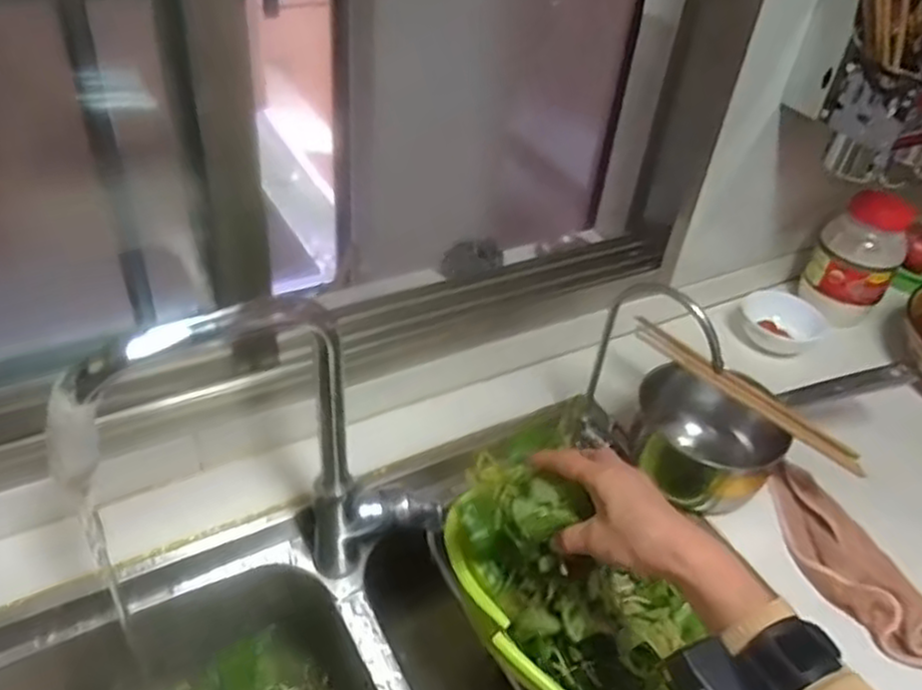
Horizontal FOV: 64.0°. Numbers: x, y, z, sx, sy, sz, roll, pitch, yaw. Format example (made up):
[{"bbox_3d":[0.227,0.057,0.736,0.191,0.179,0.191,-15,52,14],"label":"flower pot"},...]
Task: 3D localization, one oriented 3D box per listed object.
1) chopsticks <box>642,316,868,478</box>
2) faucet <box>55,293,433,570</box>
[{"bbox_3d":[0.304,0.051,0.808,0.022,0.026,0.278,-26,50,-33],"label":"chopsticks"},{"bbox_3d":[-0.151,0.111,0.606,0.276,0.326,0.071,-10,43,-19],"label":"faucet"}]

